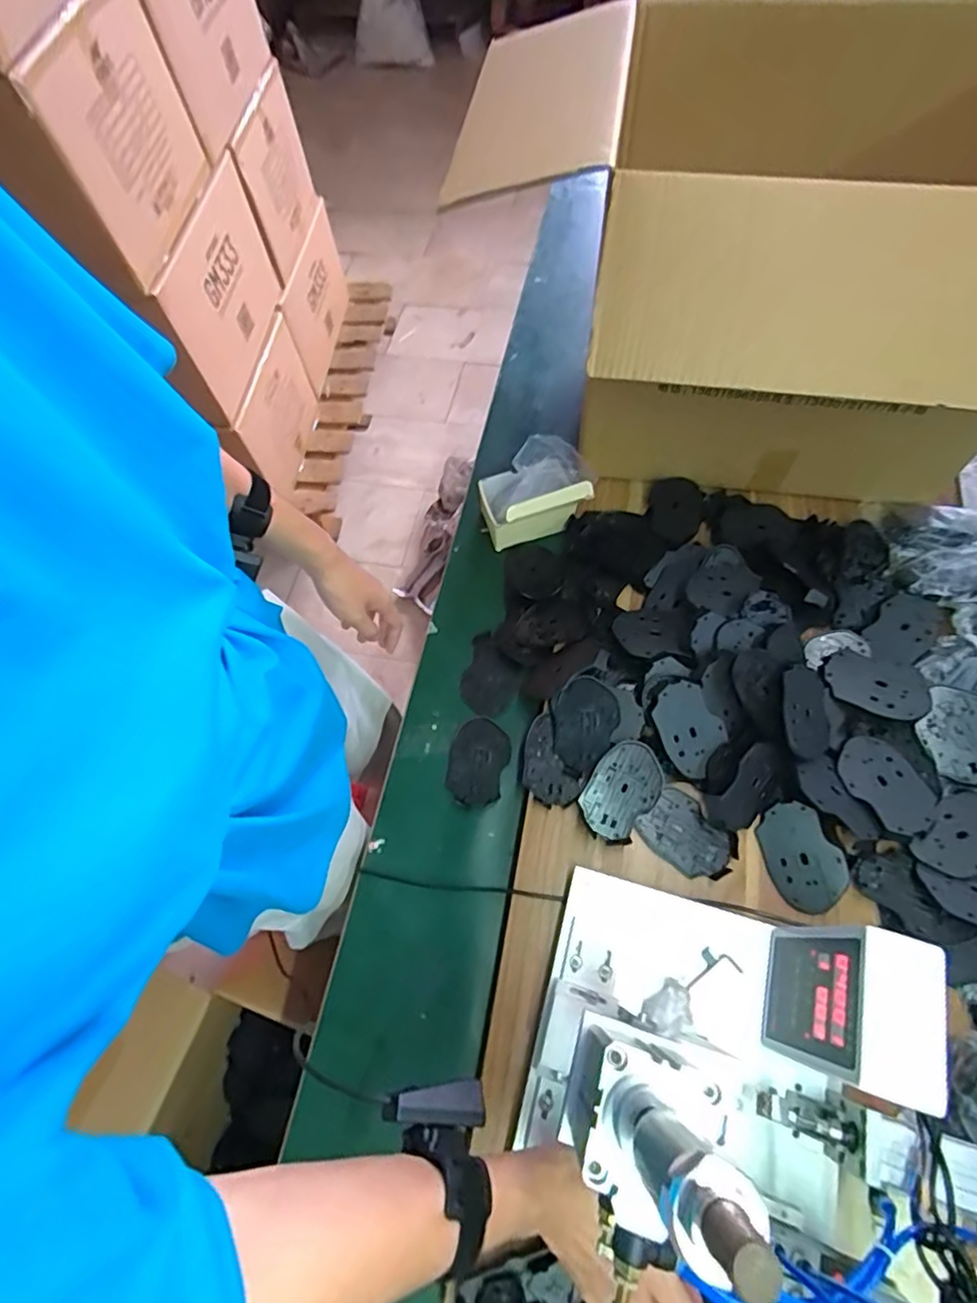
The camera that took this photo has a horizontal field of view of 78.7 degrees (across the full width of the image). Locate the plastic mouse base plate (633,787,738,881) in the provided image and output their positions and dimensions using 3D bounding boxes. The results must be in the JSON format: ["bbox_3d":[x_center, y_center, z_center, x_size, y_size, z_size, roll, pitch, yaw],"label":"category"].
[{"bbox_3d":[0.224,0.209,0.671,0.072,0.006,0.101,-43,69,-16],"label":"plastic mouse base plate"}]

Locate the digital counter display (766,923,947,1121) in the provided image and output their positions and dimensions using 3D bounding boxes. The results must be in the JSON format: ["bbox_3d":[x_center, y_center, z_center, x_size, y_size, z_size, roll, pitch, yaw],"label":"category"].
[{"bbox_3d":[0.299,0.298,0.509,0.070,0.180,0.114,17,66,12],"label":"digital counter display"}]

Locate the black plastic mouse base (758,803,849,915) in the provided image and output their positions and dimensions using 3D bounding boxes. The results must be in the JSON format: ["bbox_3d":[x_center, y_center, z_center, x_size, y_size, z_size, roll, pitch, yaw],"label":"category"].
[{"bbox_3d":[0.341,0.224,0.654,0.074,0.007,0.108,-34,64,17],"label":"black plastic mouse base"}]

